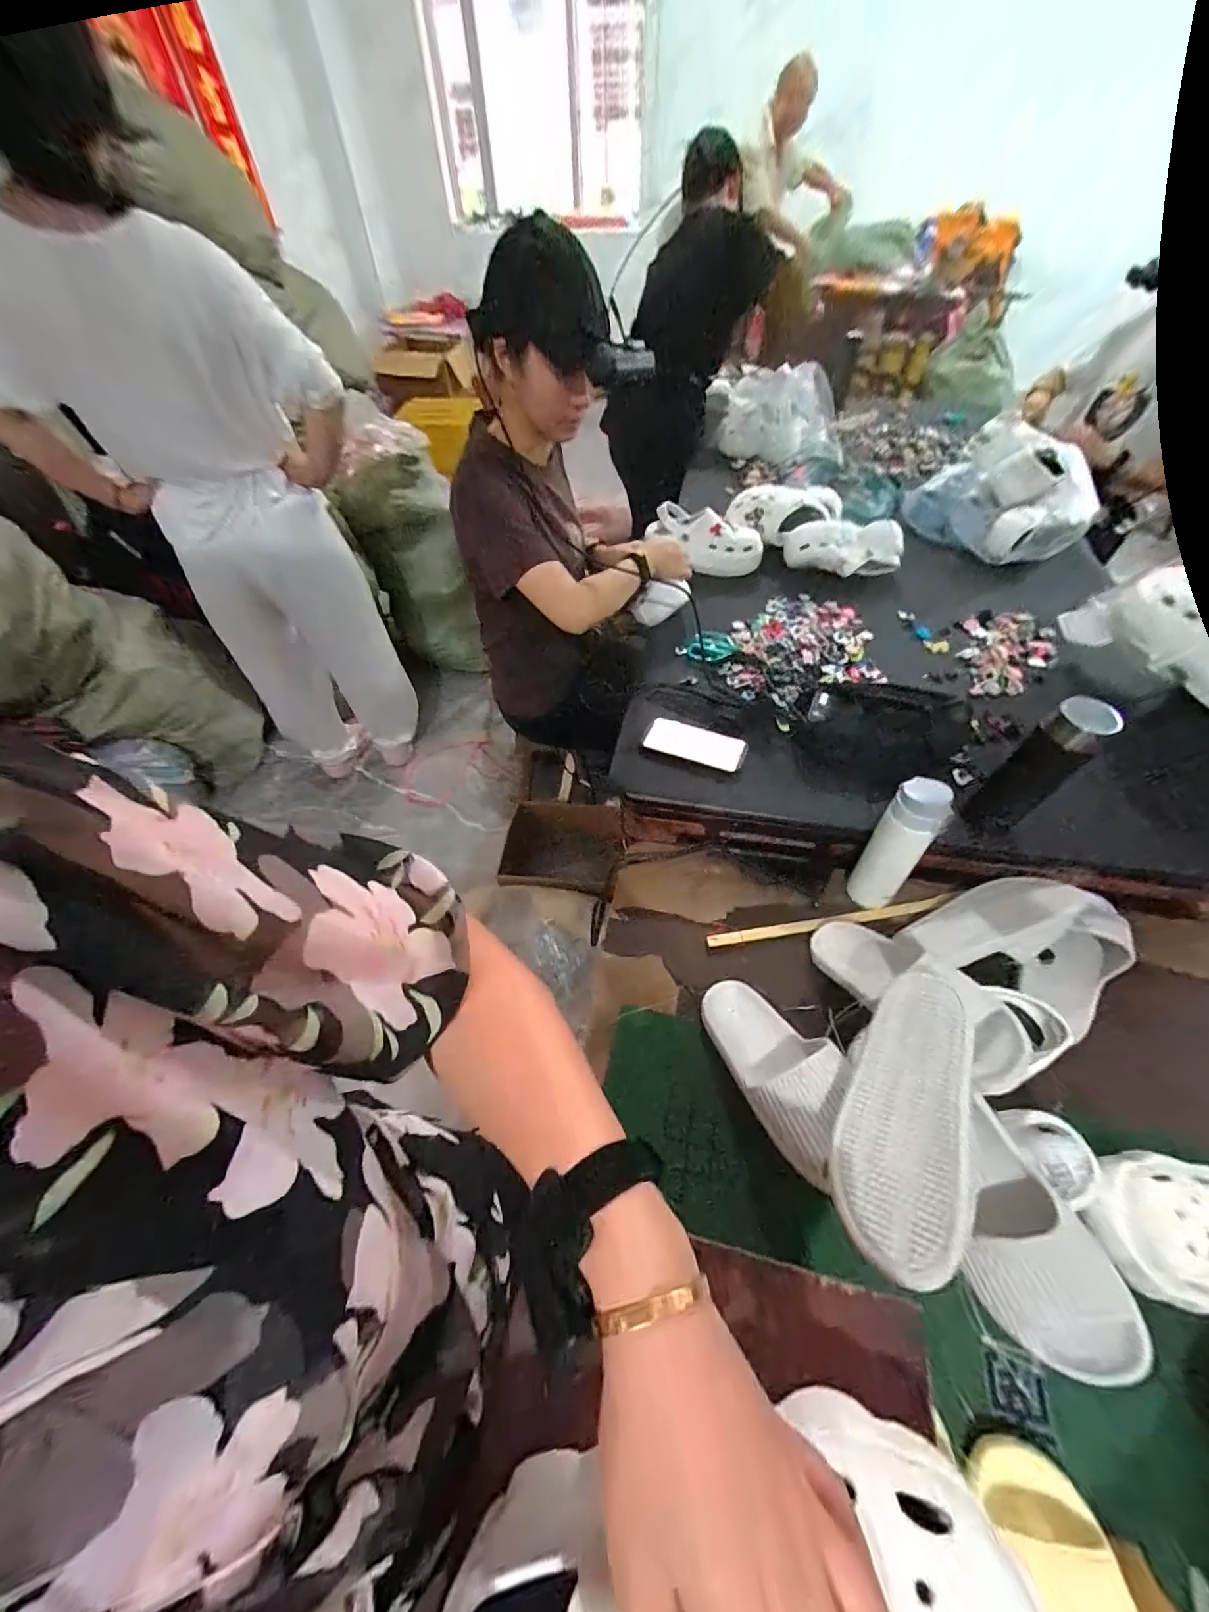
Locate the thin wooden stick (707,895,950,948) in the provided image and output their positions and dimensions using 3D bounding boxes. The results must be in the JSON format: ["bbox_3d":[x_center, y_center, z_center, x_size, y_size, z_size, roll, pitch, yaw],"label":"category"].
[{"bbox_3d":[0.332,0.170,0.754,0.365,0.015,0.022,-9,54,-5],"label":"thin wooden stick"}]

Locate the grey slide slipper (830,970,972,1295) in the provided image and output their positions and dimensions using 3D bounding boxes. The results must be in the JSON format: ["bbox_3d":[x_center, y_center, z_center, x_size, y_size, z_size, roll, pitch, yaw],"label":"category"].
[{"bbox_3d":[0.292,0.297,0.485,0.106,0.065,0.257,-17,31,46],"label":"grey slide slipper"}]

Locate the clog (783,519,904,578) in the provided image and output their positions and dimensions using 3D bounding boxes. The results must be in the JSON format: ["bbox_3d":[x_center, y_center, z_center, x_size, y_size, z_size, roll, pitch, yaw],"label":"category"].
[{"bbox_3d":[0.511,-0.554,1.090,0.236,0.090,0.084,6,54,6],"label":"clog"}]

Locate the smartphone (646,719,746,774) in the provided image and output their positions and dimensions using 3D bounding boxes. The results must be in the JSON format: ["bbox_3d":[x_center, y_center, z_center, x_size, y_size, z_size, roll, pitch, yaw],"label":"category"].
[{"bbox_3d":[0.150,-0.103,0.832,0.159,0.010,0.065,17,68,11],"label":"smartphone"}]

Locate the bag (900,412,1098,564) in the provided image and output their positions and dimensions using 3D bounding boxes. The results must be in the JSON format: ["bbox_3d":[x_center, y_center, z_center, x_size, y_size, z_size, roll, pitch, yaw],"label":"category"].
[{"bbox_3d":[0.878,-0.700,1.110,0.361,0.157,0.255,32,60,22],"label":"bag"}]

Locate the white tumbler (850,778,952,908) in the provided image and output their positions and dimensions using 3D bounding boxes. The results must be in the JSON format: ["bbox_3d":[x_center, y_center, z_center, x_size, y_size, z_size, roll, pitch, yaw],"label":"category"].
[{"bbox_3d":[0.402,0.057,0.704,0.074,0.217,0.071,27,59,20],"label":"white tumbler"}]

